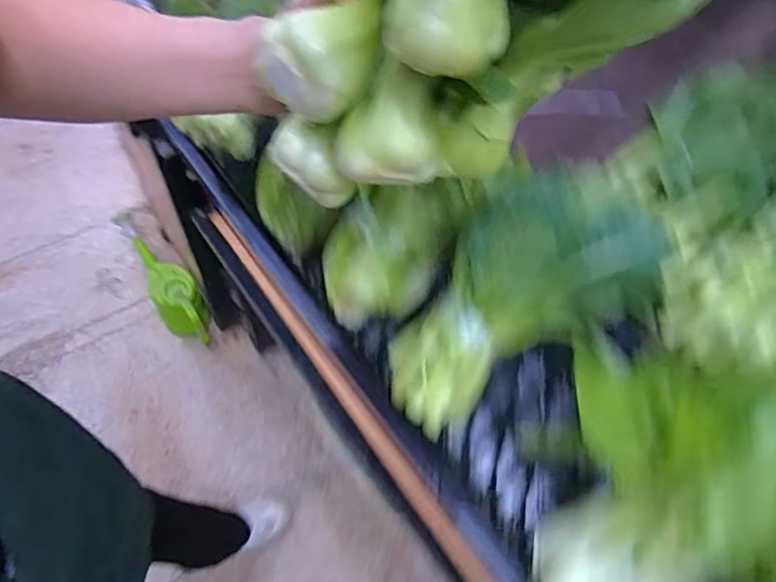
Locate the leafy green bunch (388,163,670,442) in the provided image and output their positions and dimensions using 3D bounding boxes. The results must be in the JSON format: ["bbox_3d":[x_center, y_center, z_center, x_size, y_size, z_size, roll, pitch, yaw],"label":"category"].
[{"bbox_3d":[0.106,0.002,0.470,0.252,0.090,0.147,-40,74,13],"label":"leafy green bunch"}]

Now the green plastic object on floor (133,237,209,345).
[{"bbox_3d":[-0.616,-0.028,1.473,0.123,0.177,0.360,-30,62,-23],"label":"green plastic object on floor"}]

